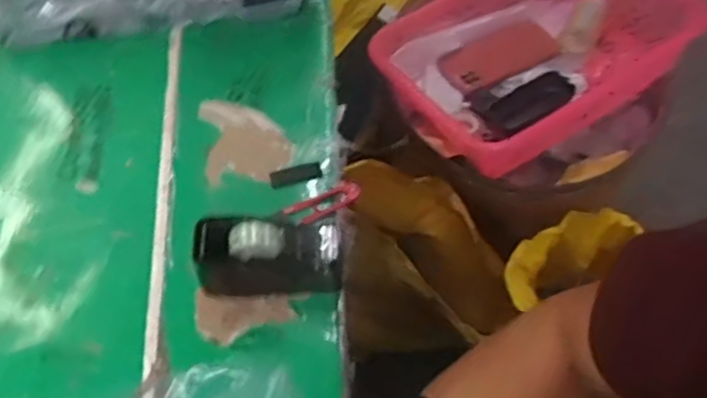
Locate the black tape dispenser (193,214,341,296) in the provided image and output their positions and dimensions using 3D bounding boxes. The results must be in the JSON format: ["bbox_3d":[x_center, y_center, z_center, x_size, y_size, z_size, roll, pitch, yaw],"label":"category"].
[{"bbox_3d":[-0.061,0.046,0.550,0.099,0.069,0.045,-3,63,-2],"label":"black tape dispenser"}]

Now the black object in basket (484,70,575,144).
[{"bbox_3d":[0.213,-0.116,0.848,0.125,0.026,0.055,-30,66,-13],"label":"black object in basket"}]

